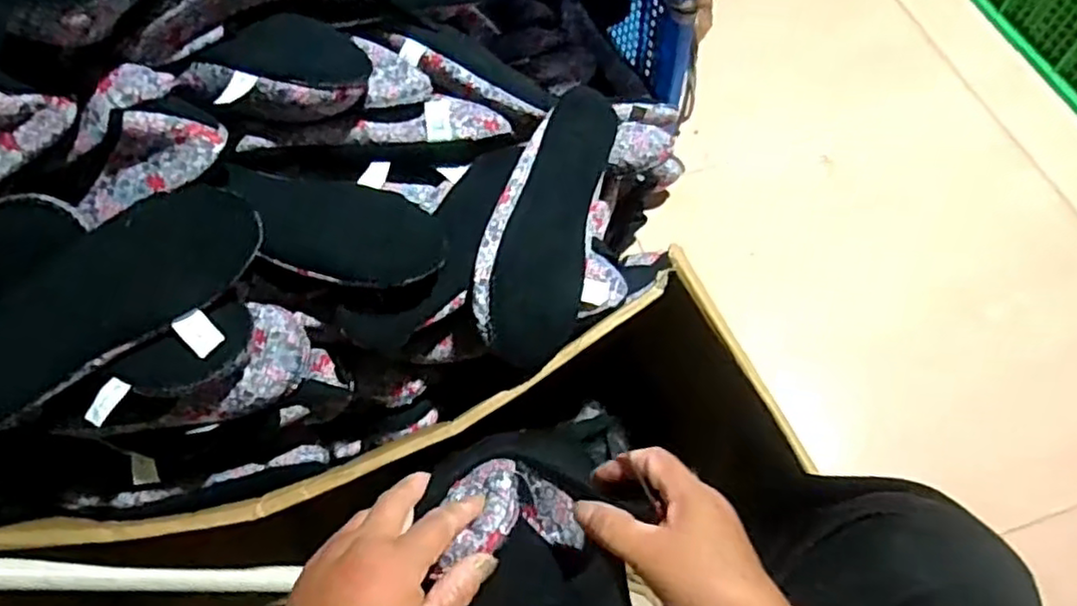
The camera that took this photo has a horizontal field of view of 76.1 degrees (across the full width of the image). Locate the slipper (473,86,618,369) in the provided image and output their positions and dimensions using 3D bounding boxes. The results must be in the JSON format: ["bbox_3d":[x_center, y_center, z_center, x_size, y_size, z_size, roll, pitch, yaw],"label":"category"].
[{"bbox_3d":[0.003,-0.071,0.618,0.103,0.050,0.254,19,76,-24],"label":"slipper"}]

